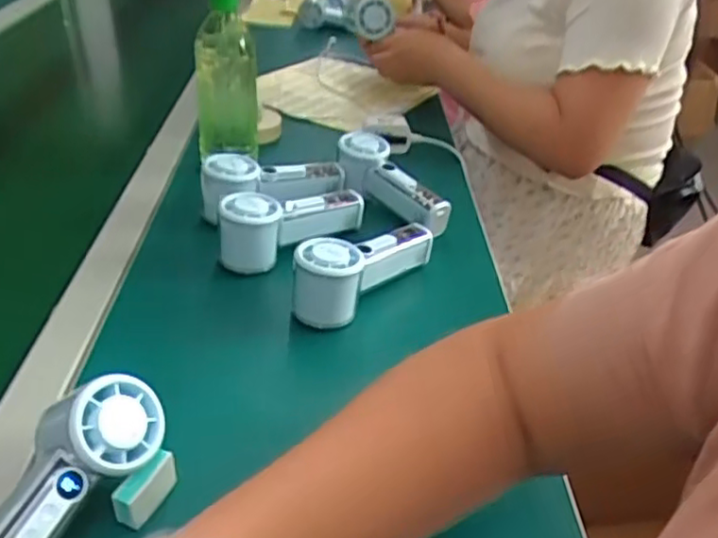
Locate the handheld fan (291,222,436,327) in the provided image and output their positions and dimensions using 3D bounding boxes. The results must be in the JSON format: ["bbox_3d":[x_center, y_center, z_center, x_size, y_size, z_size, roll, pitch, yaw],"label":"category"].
[{"bbox_3d":[0.007,-0.009,0.593,0.048,0.058,0.152,26,40,30],"label":"handheld fan"}]

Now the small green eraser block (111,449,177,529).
[{"bbox_3d":[-0.125,0.129,0.398,0.015,0.027,0.040,20,37,22],"label":"small green eraser block"}]

